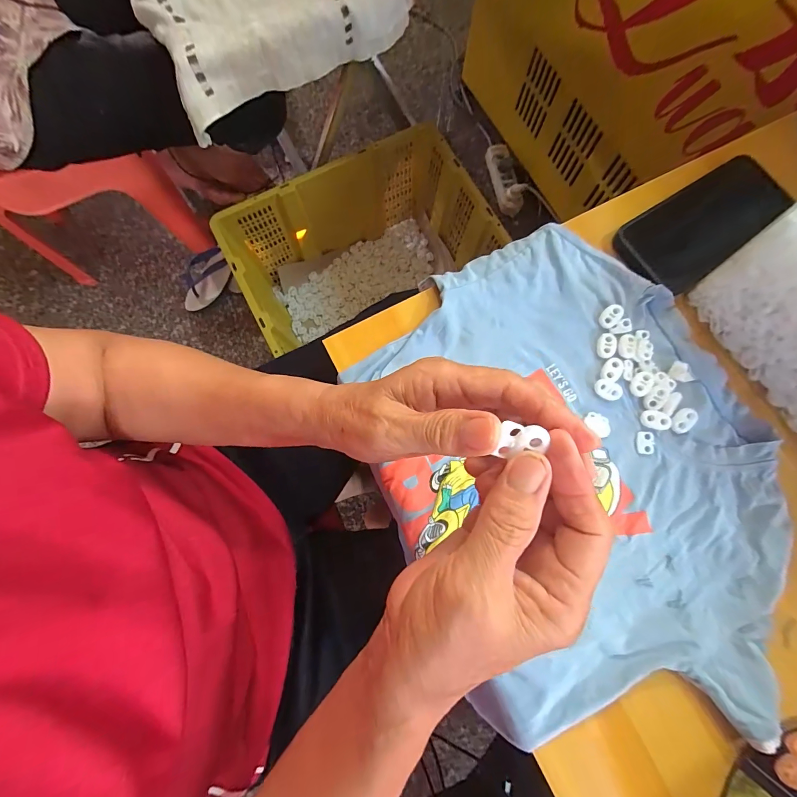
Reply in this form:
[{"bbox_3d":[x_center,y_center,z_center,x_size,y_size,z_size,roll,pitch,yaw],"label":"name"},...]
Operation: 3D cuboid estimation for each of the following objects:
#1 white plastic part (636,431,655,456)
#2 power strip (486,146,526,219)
[{"bbox_3d":[0.207,0.037,0.304,0.014,0.004,0.019,6,80,0],"label":"white plastic part"},{"bbox_3d":[0.280,-0.573,0.961,0.058,0.050,0.203,-11,80,-3],"label":"power strip"}]

